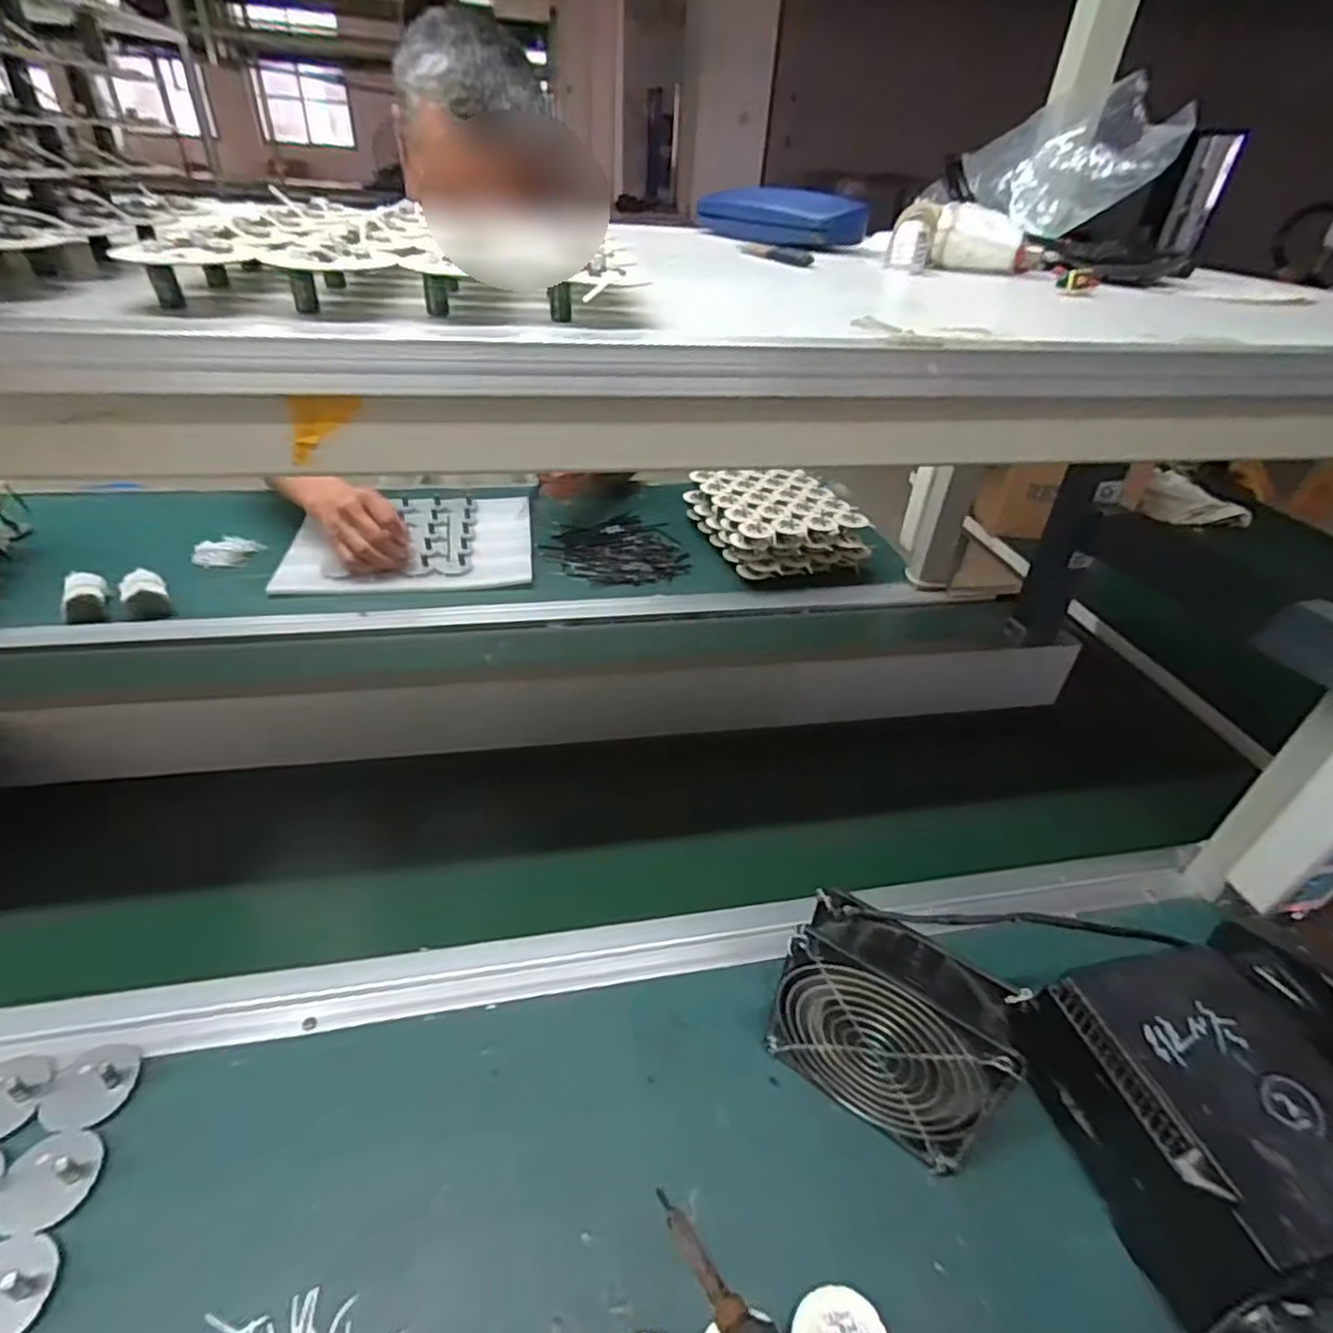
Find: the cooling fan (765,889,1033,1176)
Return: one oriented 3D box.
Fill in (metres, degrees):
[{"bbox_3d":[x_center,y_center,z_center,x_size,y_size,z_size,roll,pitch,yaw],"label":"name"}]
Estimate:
[{"bbox_3d":[0.121,0.204,0.382,0.116,0.122,0.045,27,42,27],"label":"cooling fan"}]

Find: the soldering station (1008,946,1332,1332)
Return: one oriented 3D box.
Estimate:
[{"bbox_3d":[0.285,0.238,0.365,0.122,0.091,0.138,-4,37,-11],"label":"soldering station"}]

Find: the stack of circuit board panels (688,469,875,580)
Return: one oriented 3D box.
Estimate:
[{"bbox_3d":[0.154,-0.207,0.967,0.187,0.076,0.226,-7,38,-15],"label":"stack of circuit board panels"}]

